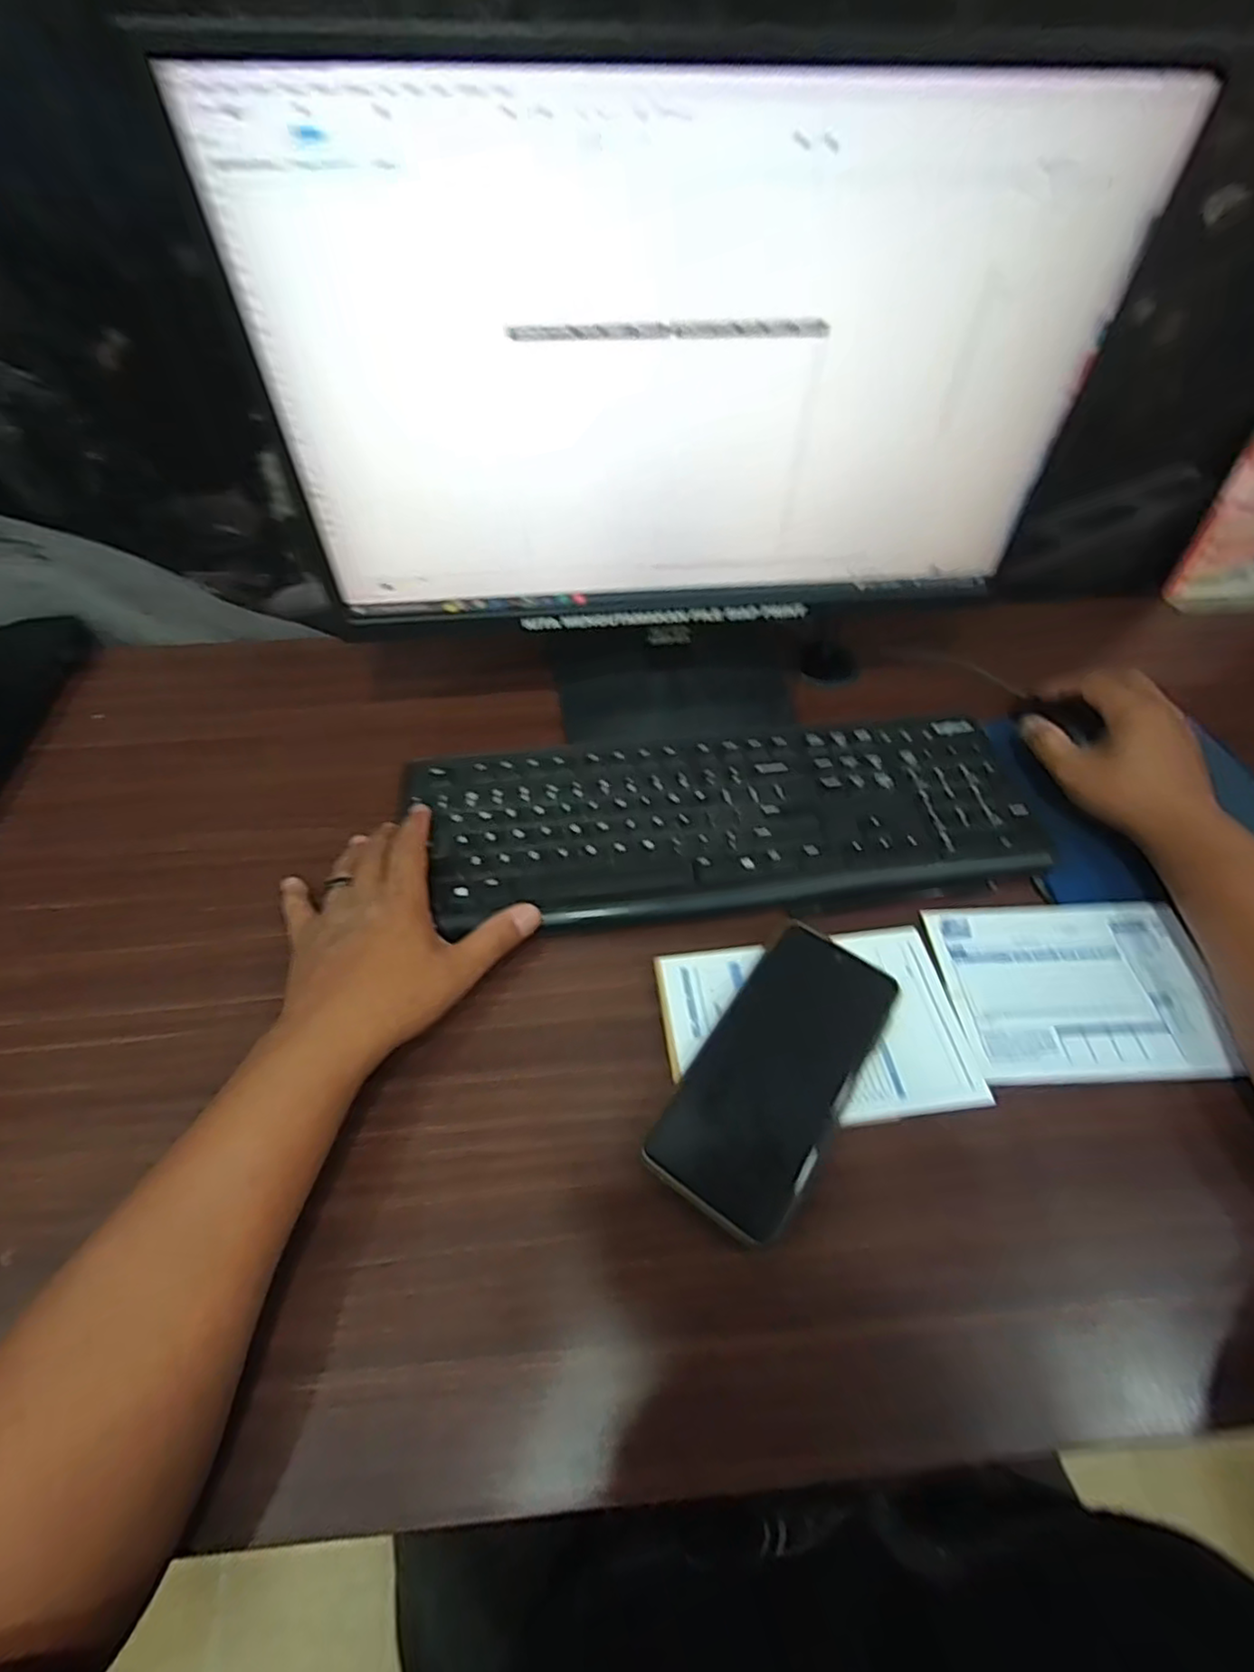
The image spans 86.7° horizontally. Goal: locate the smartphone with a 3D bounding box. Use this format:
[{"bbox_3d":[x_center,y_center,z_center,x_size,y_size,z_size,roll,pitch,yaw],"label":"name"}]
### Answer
[{"bbox_3d":[0.083,0.124,0.361,0.073,0.015,0.165,31,60,19],"label":"smartphone"}]

